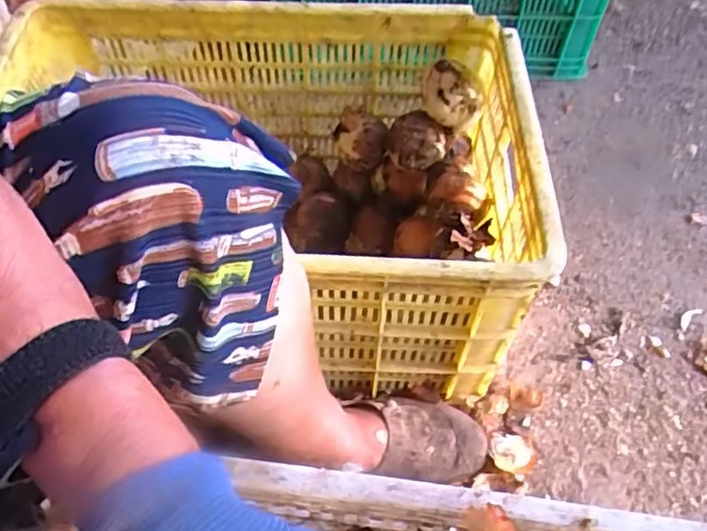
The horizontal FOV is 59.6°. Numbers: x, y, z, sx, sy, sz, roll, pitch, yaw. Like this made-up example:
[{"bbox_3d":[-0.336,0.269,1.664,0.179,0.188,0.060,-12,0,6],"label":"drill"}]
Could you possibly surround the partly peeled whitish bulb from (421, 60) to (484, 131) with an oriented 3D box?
[{"bbox_3d":[0.110,-0.194,0.681,0.069,0.059,0.057,9,57,6],"label":"partly peeled whitish bulb"}]

